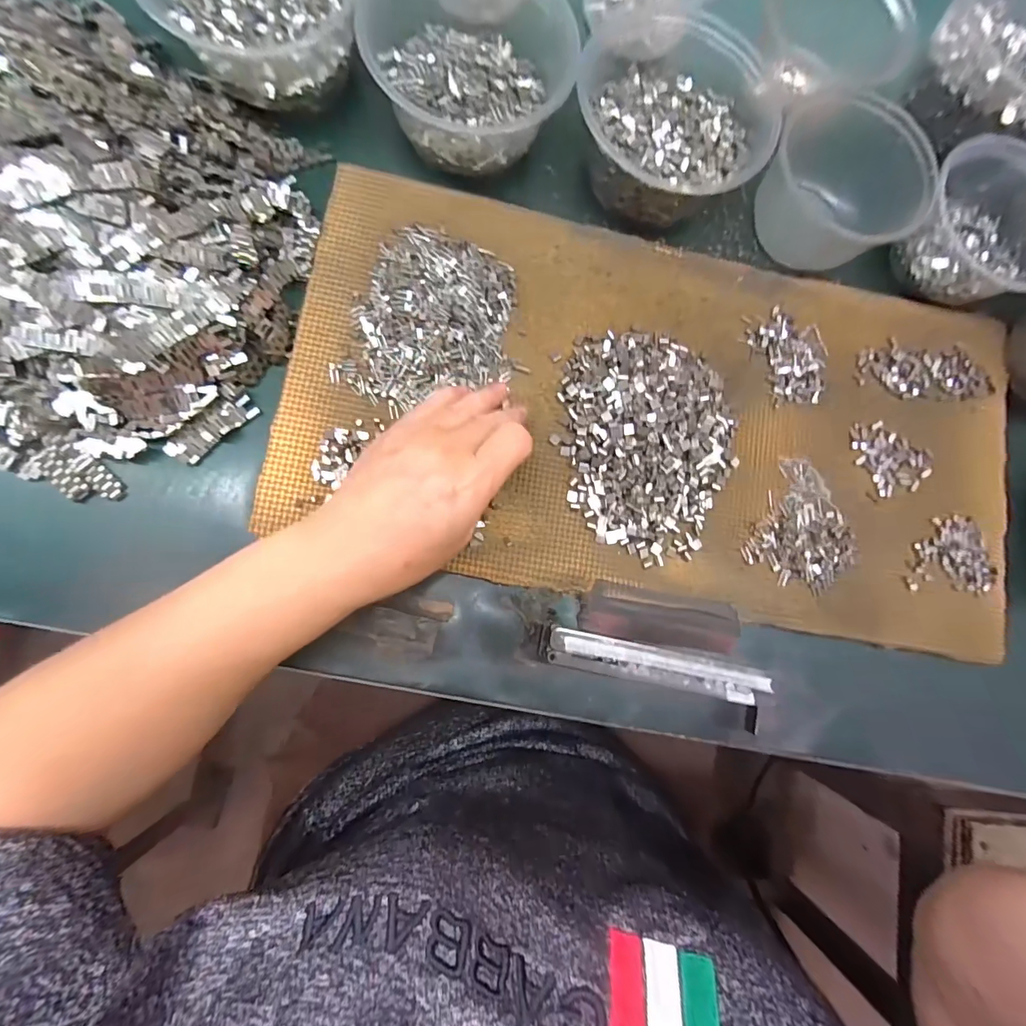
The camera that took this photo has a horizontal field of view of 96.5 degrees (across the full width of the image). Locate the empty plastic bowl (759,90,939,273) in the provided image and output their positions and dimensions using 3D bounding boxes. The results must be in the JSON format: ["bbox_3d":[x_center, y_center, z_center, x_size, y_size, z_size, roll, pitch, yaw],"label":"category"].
[{"bbox_3d":[0.238,-0.238,0.334,0.110,0.050,0.095,-23,88,-9],"label":"empty plastic bowl"}]

